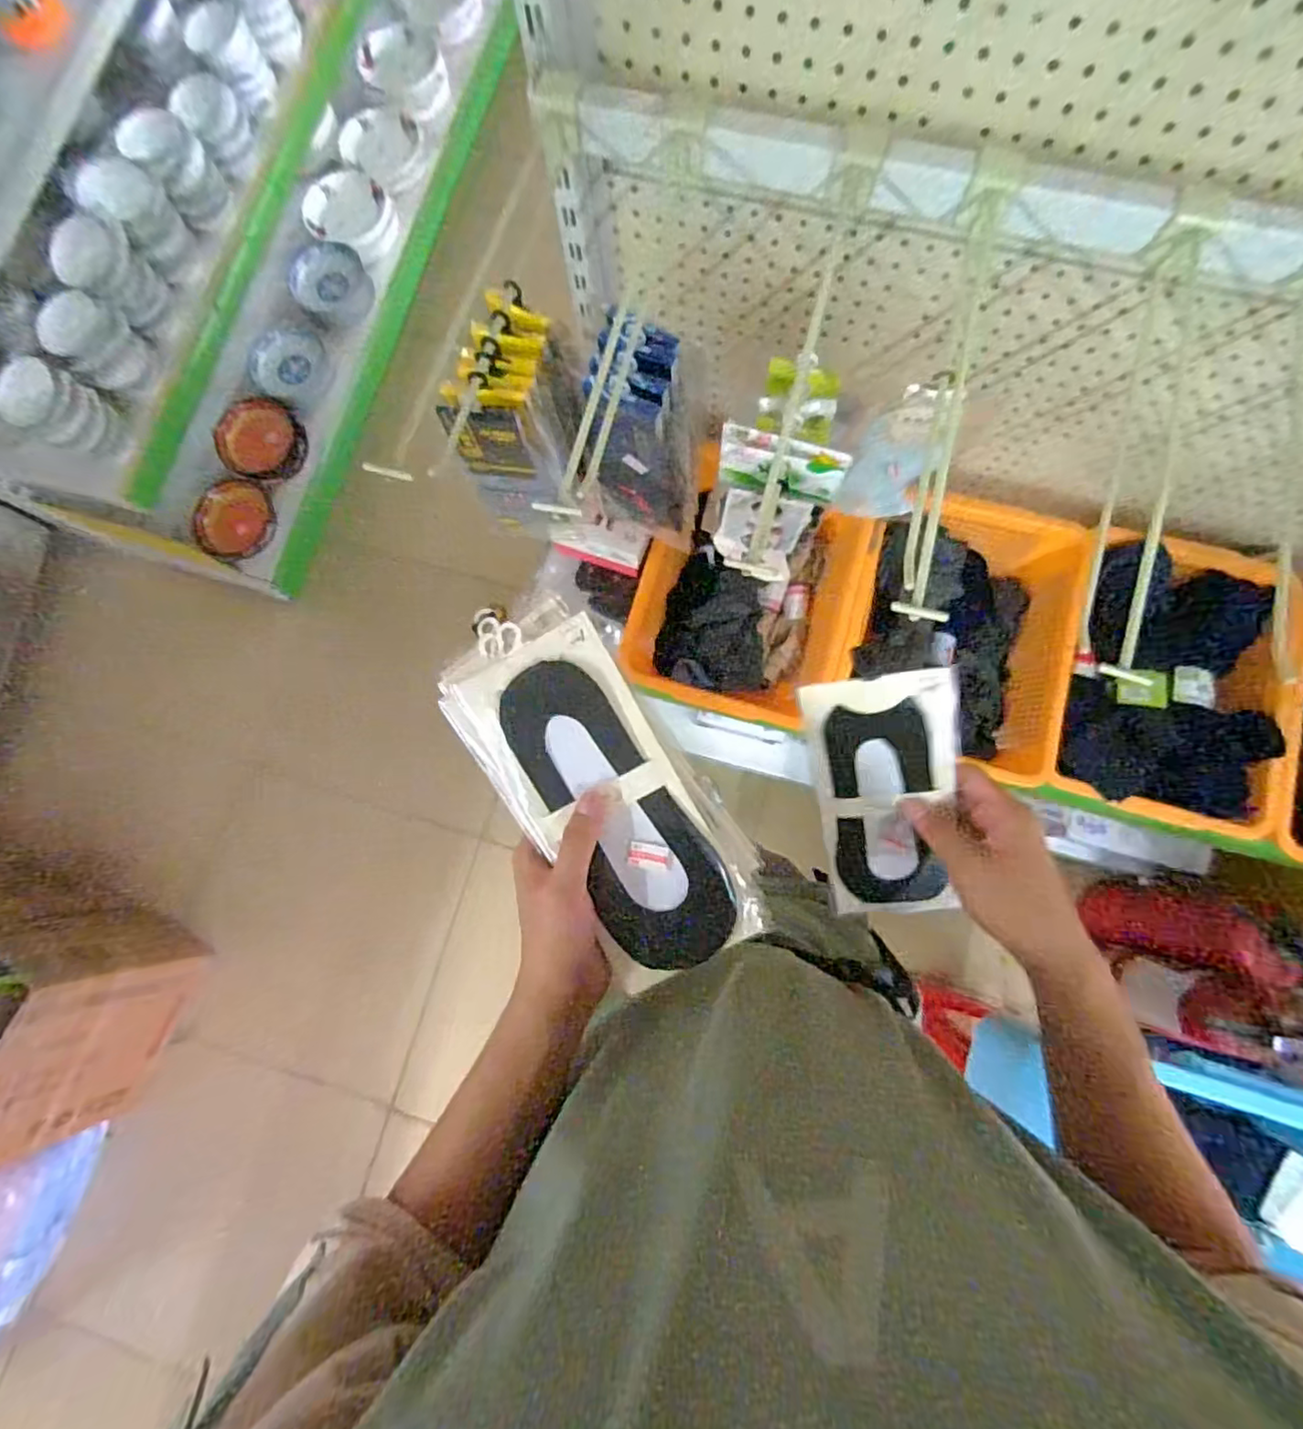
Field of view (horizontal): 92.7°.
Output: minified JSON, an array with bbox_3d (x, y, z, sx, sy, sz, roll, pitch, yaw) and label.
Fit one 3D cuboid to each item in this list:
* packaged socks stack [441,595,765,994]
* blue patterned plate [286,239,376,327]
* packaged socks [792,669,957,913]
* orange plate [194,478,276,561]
[{"bbox_3d":[-0.033,0.043,0.387,0.106,0.039,0.243,-36,90,-3],"label":"packaged socks stack"},{"bbox_3d":[-0.737,-1.003,1.446,0.160,0.032,0.171,-8,105,-34],"label":"blue patterned plate"},{"bbox_3d":[0.171,0.066,0.451,0.095,0.013,0.207,-7,119,19],"label":"packaged socks"},{"bbox_3d":[-0.932,-0.438,1.398,0.017,0.143,0.187,9,60,32],"label":"orange plate"}]

